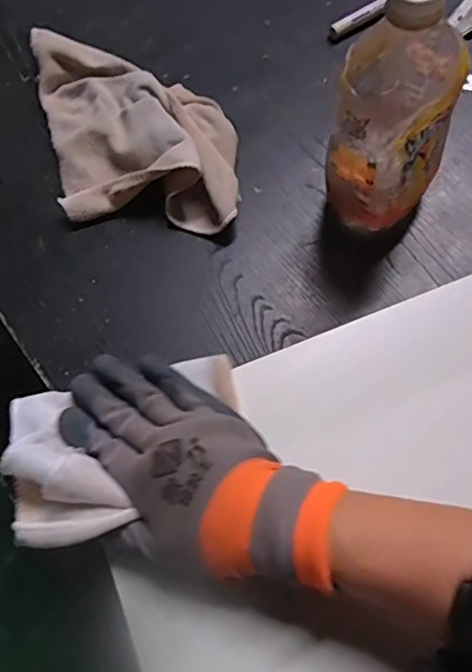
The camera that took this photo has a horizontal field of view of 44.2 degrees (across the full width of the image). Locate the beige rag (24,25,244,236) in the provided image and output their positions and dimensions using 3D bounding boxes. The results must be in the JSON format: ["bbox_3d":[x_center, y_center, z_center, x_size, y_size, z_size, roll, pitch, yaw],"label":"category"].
[{"bbox_3d":[-0.089,-0.187,0.503,0.149,0.045,0.245,-16,67,-3],"label":"beige rag"}]

